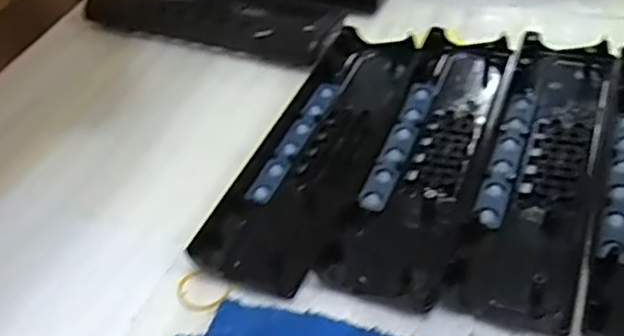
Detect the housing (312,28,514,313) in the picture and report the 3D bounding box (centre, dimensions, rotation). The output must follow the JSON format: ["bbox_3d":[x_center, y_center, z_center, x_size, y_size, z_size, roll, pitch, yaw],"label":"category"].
[{"bbox_3d":[0.078,-0.014,0.430,0.069,0.013,0.246,13,48,19],"label":"housing"}]

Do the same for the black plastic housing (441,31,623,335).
[{"bbox_3d":[0.146,-0.009,0.407,0.075,0.014,0.247,16,49,21],"label":"black plastic housing"}]

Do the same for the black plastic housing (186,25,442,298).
[{"bbox_3d":[0.009,-0.022,0.445,0.076,0.019,0.252,15,49,21],"label":"black plastic housing"}]

